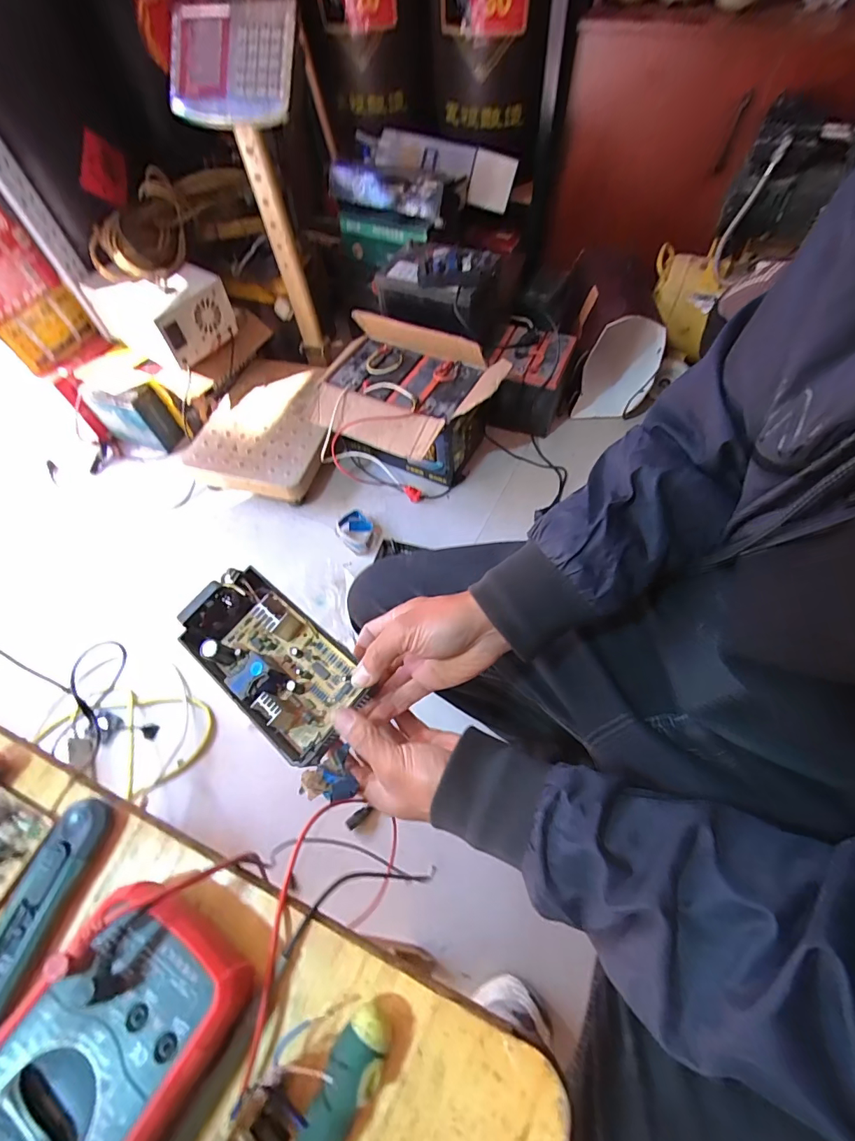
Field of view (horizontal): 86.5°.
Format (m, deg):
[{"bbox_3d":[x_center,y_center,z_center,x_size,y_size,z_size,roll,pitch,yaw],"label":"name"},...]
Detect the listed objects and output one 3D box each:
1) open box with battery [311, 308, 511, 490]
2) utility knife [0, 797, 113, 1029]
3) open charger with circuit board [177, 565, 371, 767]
[{"bbox_3d":[-0.041,-0.352,1.030,0.393,0.271,0.282,14,62,12],"label":"open box with battery"},{"bbox_3d":[-0.226,0.201,0.243,0.034,0.017,0.144,11,61,10],"label":"utility knife"},{"bbox_3d":[-0.141,0.078,0.411,0.184,0.049,0.095,36,68,21],"label":"open charger with circuit board"}]

